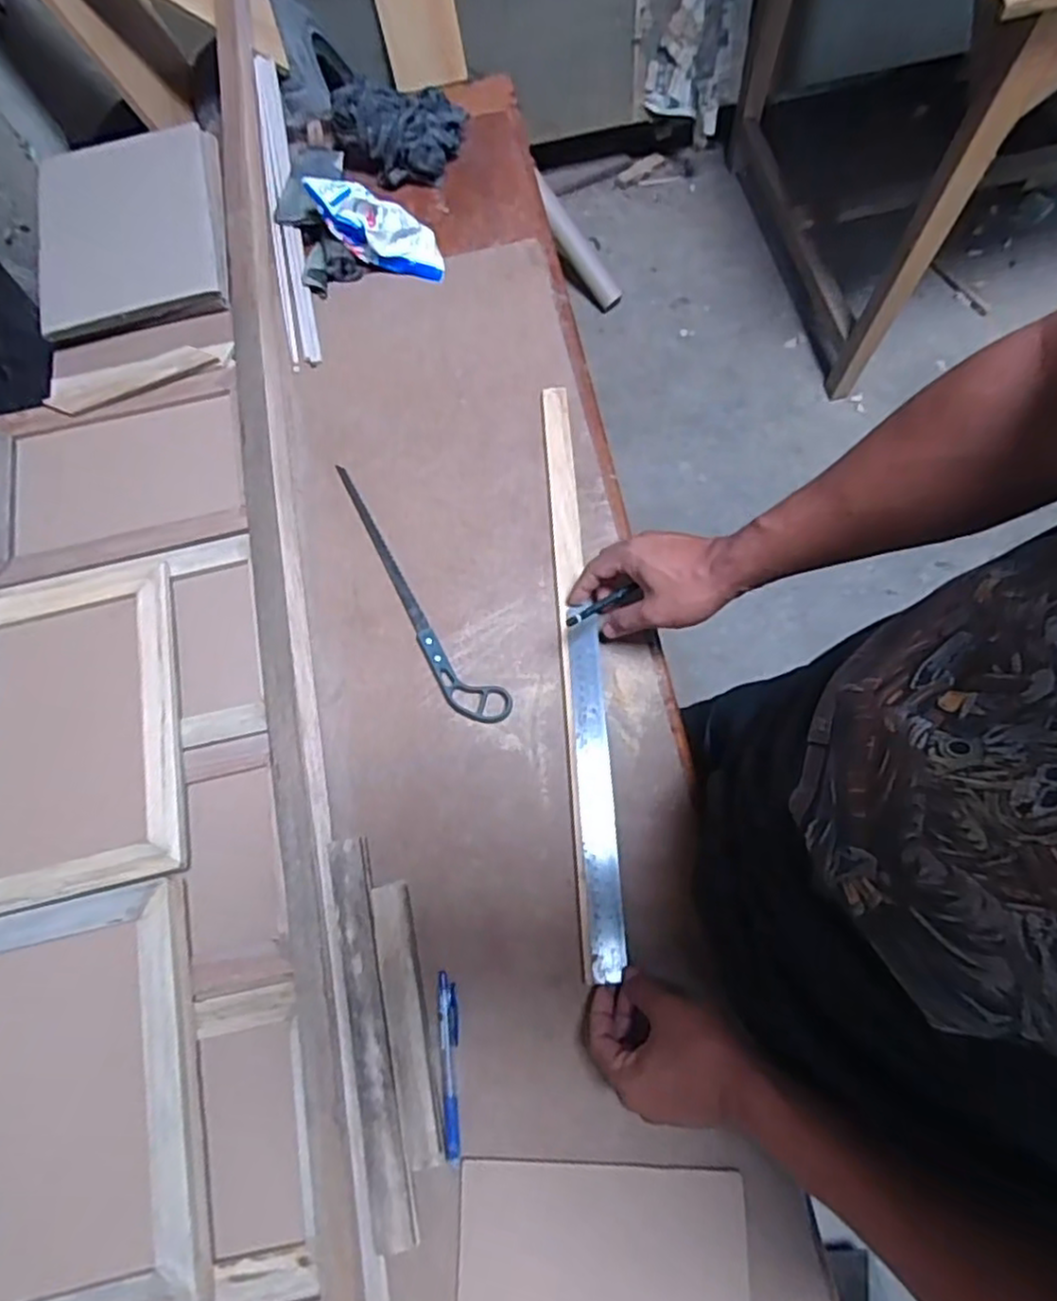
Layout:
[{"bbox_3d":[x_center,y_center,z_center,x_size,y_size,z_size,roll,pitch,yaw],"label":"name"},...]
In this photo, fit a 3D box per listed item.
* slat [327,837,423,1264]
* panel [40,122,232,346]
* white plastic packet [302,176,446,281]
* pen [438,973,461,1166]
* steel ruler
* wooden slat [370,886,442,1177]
[{"bbox_3d":[-0.128,0.300,0.554,0.035,0.014,0.292,-13,71,-2],"label":"slat"},{"bbox_3d":[-0.482,-0.509,0.833,0.227,0.023,0.298,-14,71,-3],"label":"panel"},{"bbox_3d":[-0.175,-0.492,0.807,0.175,0.048,0.062,27,73,-12],"label":"white plastic packet"},{"bbox_3d":[-0.062,0.328,0.553,0.015,0.011,0.136,-5,71,0],"label":"pen"},{"bbox_3d":[0.059,0.117,0.612,0.030,0.009,0.304,-3,71,1],"label":"steel ruler"},{"bbox_3d":[-0.096,0.293,0.555,0.029,0.014,0.206,-13,71,-2],"label":"wooden slat"}]

